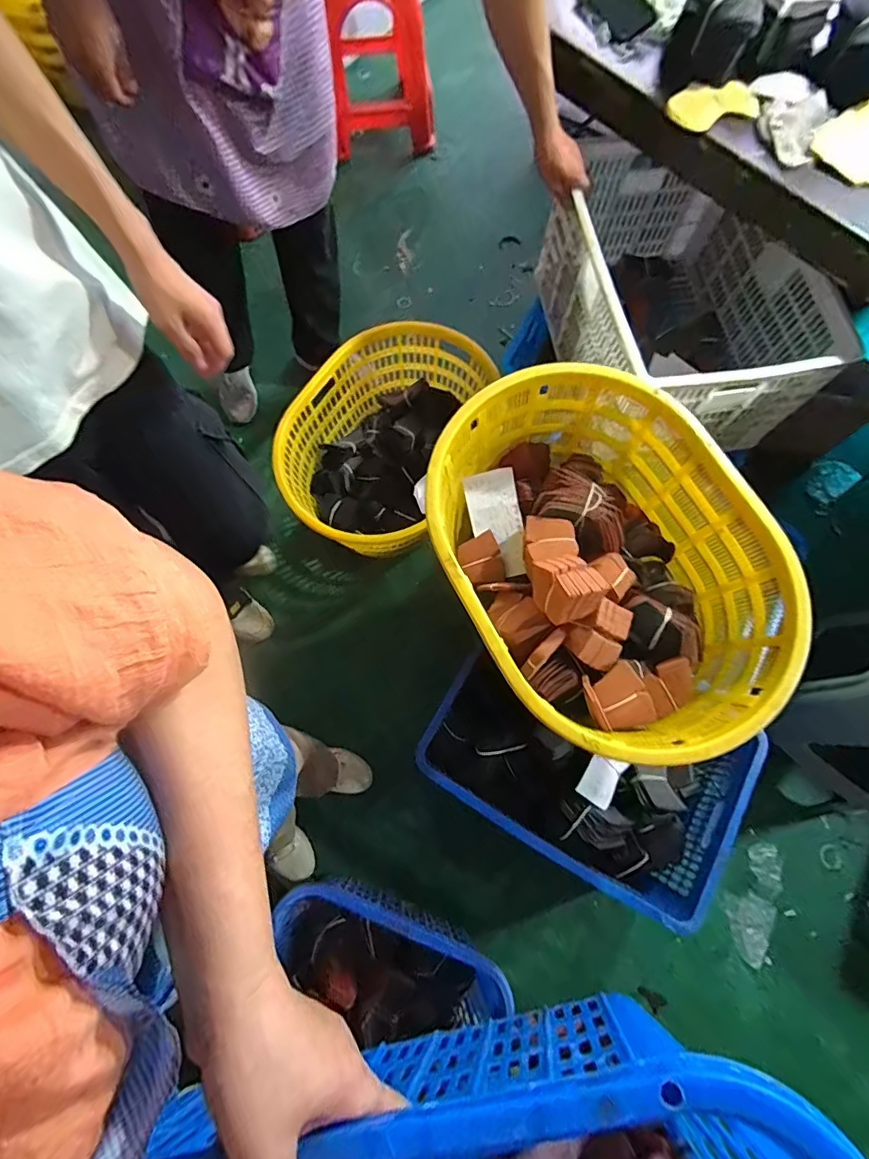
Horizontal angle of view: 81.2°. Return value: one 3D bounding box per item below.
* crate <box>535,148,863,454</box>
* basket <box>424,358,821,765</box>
[{"bbox_3d":[0.506,-0.587,1.077,0.437,0.274,0.580,-9,74,-4],"label":"crate"},{"bbox_3d":[0.268,-0.039,0.865,0.454,0.212,0.641,-28,77,-9],"label":"basket"}]

